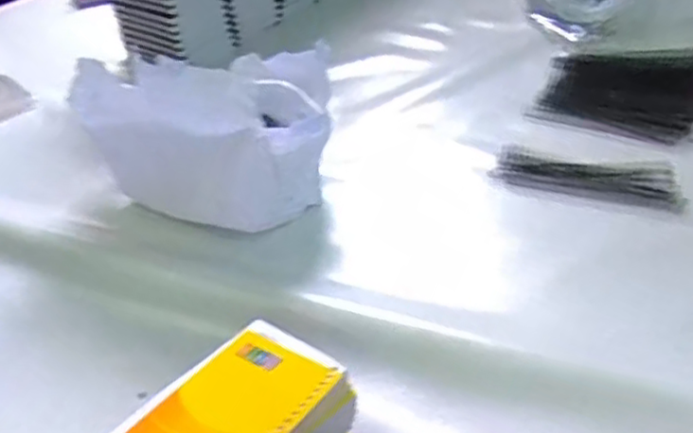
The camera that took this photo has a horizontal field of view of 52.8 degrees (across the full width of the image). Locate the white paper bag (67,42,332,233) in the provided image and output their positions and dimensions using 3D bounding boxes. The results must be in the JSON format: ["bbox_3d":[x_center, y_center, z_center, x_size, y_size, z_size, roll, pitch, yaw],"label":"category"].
[{"bbox_3d":[-0.099,-0.103,0.662,0.213,0.138,0.209,17,42,29],"label":"white paper bag"}]

